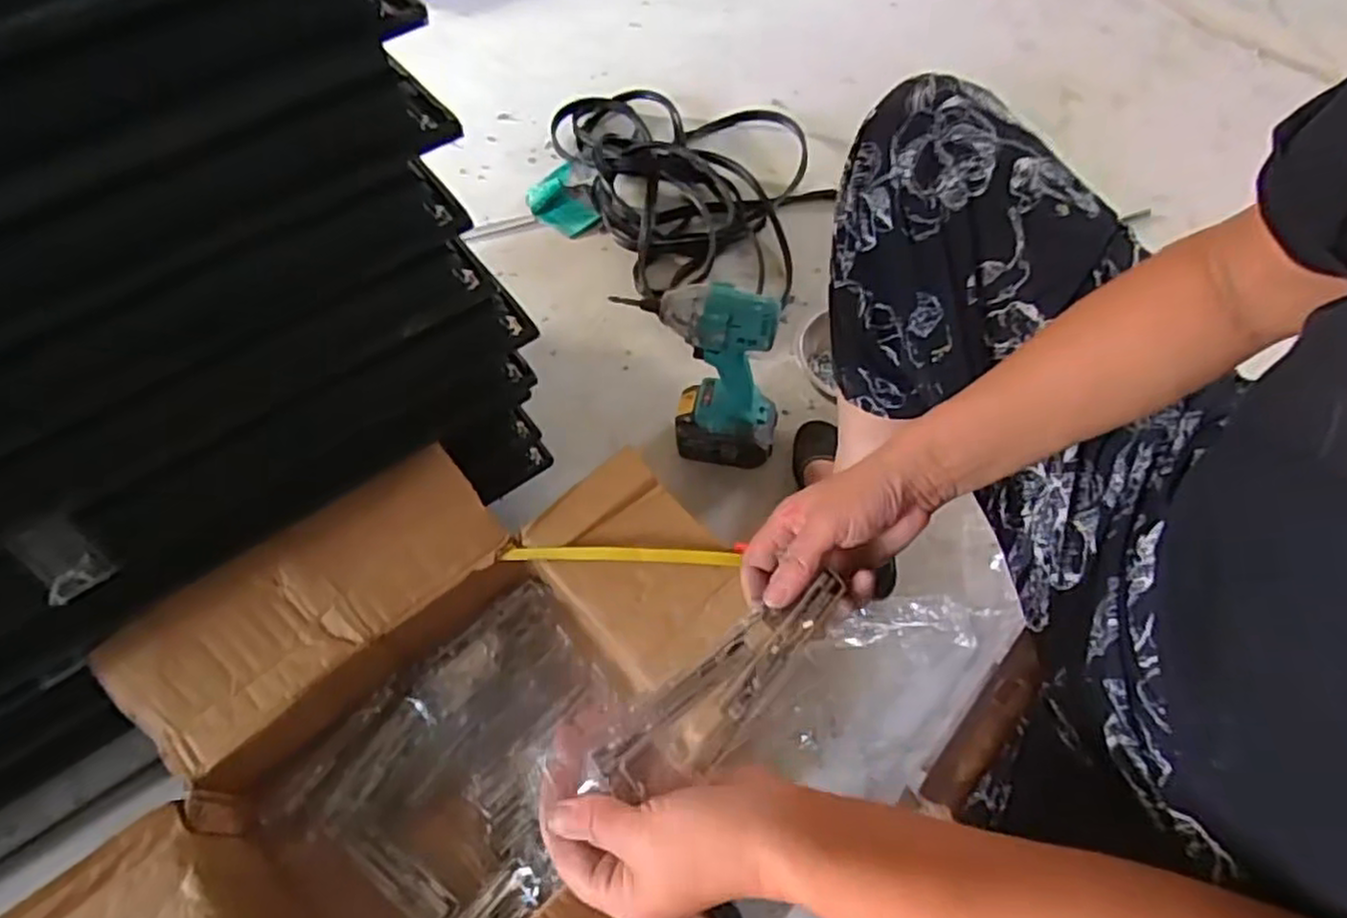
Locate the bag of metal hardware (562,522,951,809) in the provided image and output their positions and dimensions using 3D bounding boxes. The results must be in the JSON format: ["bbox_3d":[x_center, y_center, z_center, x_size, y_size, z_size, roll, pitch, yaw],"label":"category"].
[{"bbox_3d":[0.032,0.127,0.416,0.182,0.021,0.042,-32,60,-28],"label":"bag of metal hardware"}]

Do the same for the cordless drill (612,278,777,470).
[{"bbox_3d":[0.043,-0.093,0.867,0.162,0.268,0.064,14,58,12],"label":"cordless drill"}]

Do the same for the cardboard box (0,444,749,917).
[{"bbox_3d":[-0.223,0.267,0.679,0.615,0.213,0.418,-34,61,-18],"label":"cardboard box"}]

